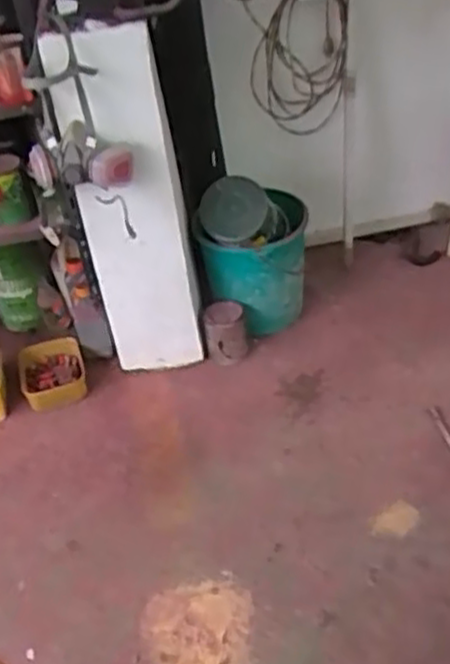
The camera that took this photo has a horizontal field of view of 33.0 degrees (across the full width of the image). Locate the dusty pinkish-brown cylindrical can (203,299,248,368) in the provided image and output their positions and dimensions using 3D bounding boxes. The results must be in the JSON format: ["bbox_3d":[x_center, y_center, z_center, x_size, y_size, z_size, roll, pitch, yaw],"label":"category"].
[{"bbox_3d":[0.002,0.001,1.917,0.113,0.142,0.094,-6,40,-1],"label":"dusty pinkish-brown cylindrical can"}]

